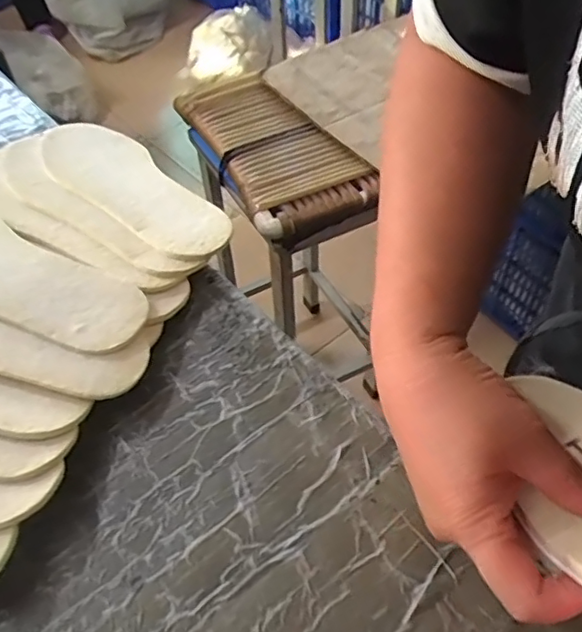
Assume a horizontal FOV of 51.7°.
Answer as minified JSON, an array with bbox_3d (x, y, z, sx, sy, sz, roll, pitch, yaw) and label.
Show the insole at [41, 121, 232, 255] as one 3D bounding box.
[{"bbox_3d":[-0.143,-0.116,0.507,0.085,0.008,0.236,-31,56,-21],"label":"insole"}]

